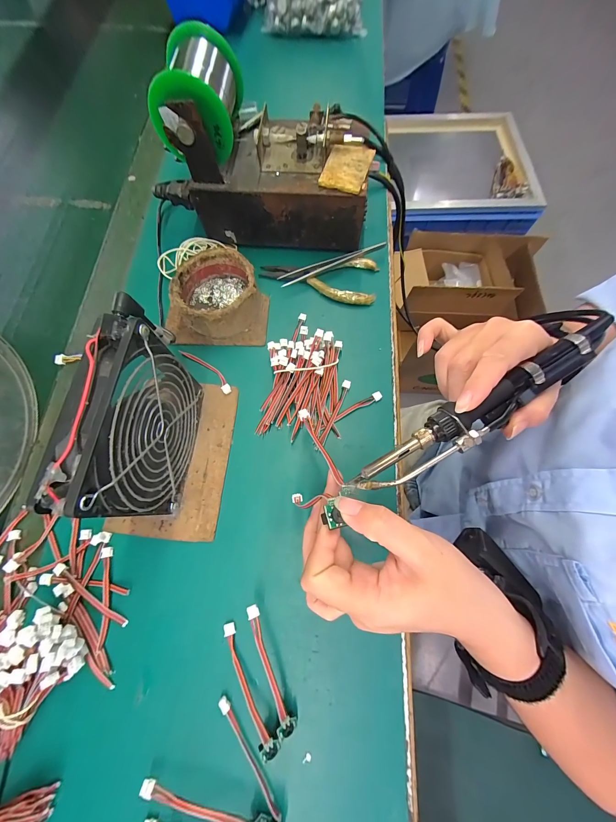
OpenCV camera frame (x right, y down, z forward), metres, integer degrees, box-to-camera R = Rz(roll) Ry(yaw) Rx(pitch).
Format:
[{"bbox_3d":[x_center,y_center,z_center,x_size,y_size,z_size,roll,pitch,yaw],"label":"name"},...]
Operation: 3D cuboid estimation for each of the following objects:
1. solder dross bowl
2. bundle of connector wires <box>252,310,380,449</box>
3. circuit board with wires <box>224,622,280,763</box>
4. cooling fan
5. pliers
[{"bbox_3d":[-0.095,-0.123,0.310,0.080,0.041,0.080,0,72,1],"label":"solder dross bowl"},{"bbox_3d":[0.013,-0.033,0.289,0.105,0.024,0.122,7,72,3],"label":"bundle of connector wires"},{"bbox_3d":[-0.042,0.201,0.218,0.012,0.019,0.083,-25,73,-7],"label":"circuit board with wires"},{"bbox_3d":[-0.118,0.010,0.222,0.026,0.130,0.125,5,72,2],"label":"cooling fan"},{"bbox_3d":[0.012,-0.153,0.336,0.132,0.013,0.057,11,72,4],"label":"pliers"}]

